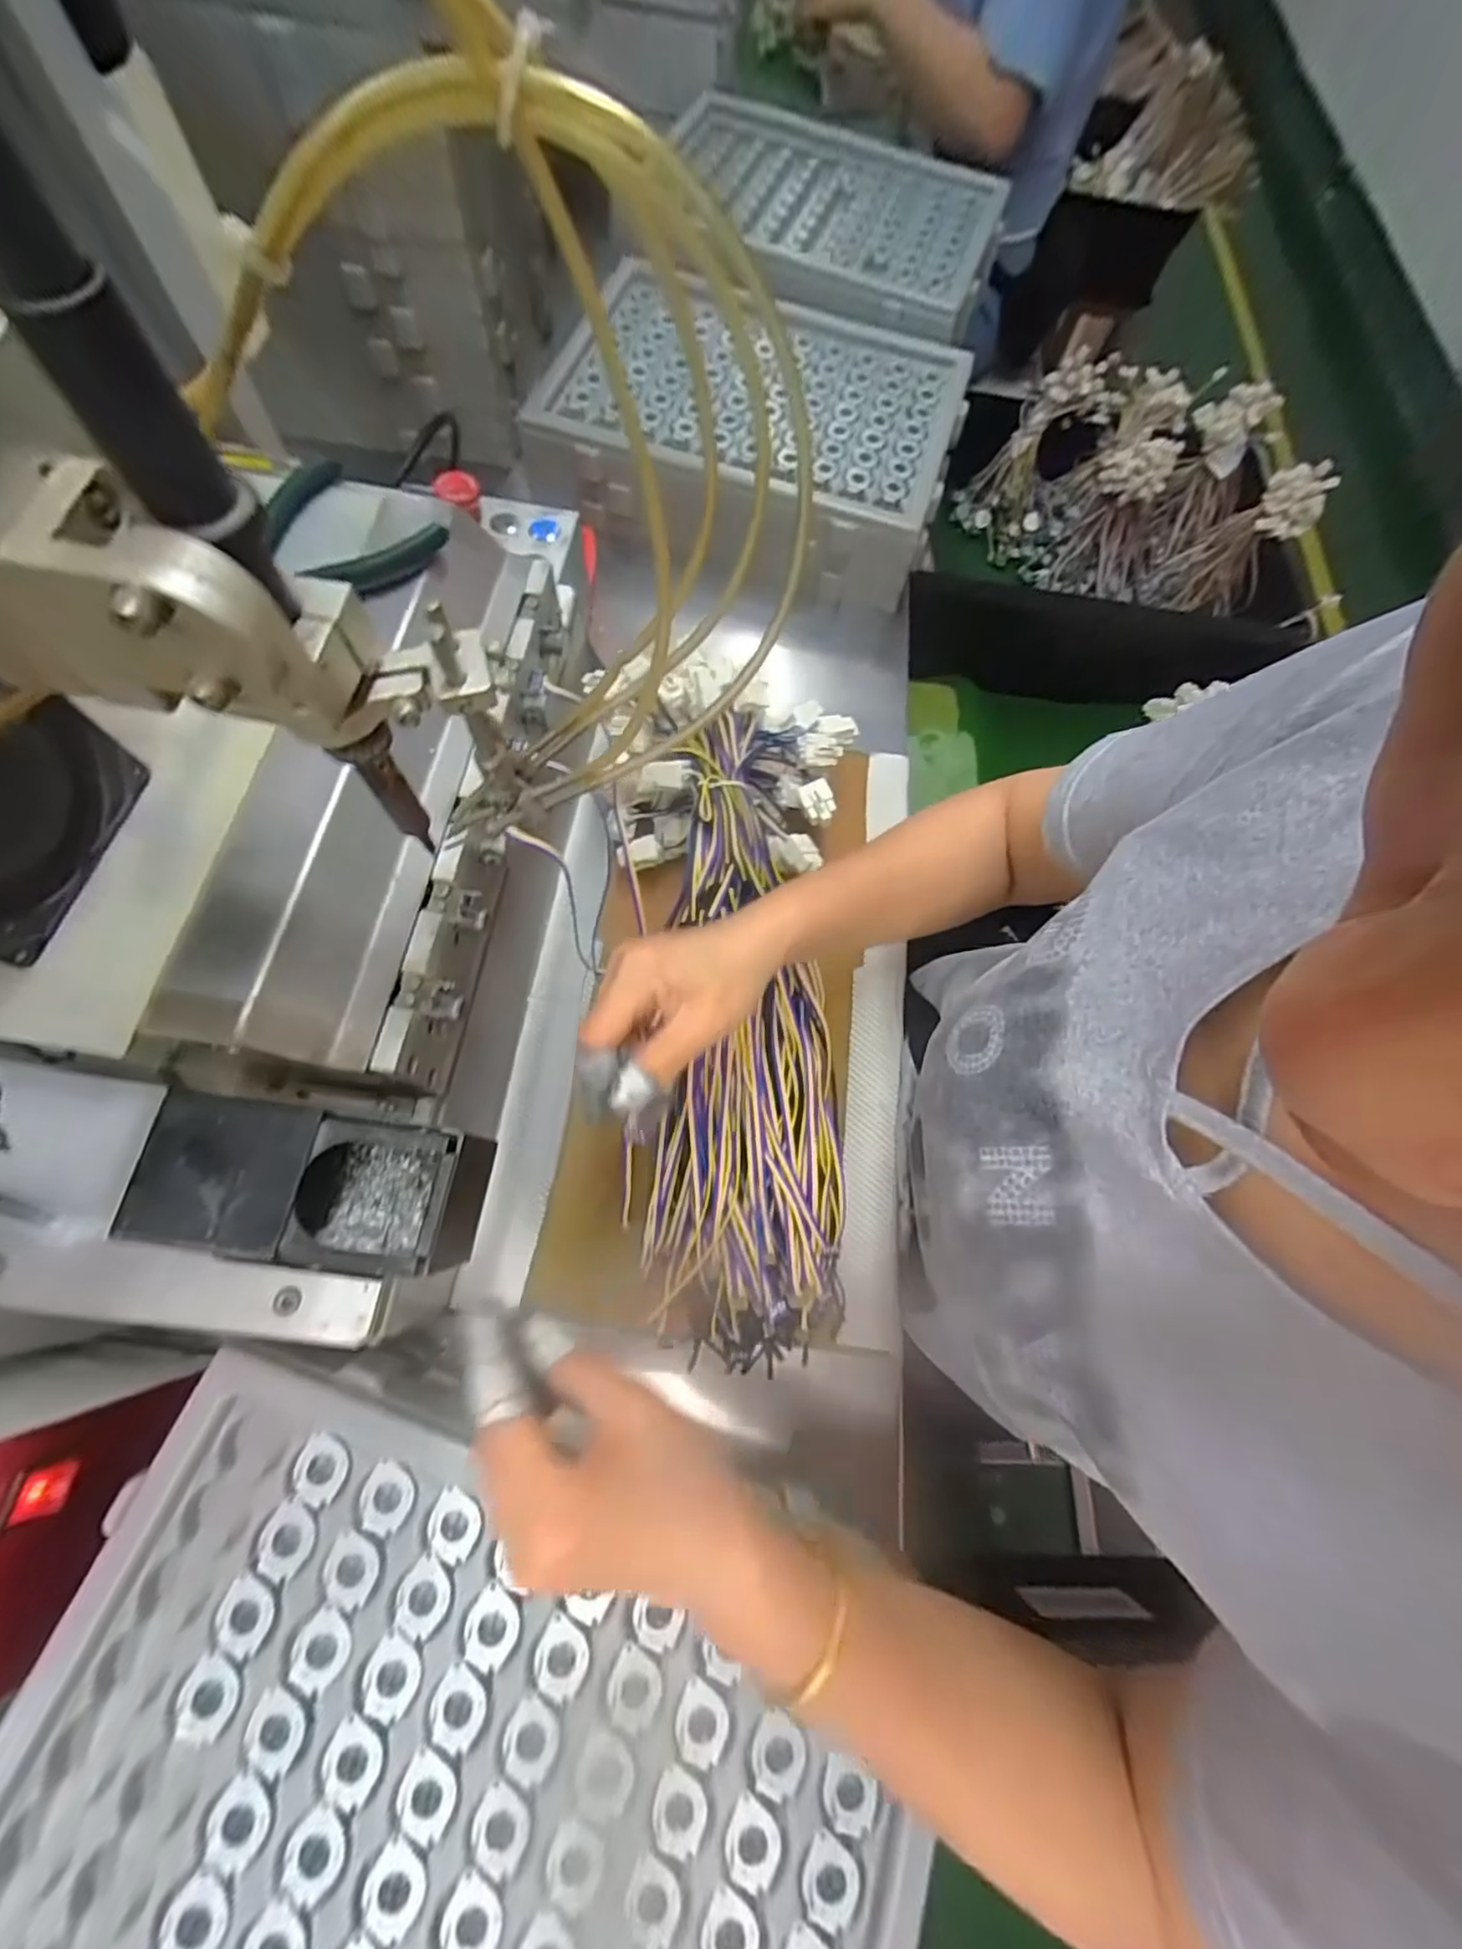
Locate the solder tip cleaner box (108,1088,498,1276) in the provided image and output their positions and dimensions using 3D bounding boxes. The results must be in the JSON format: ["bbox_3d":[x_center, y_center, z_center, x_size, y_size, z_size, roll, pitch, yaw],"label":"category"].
[{"bbox_3d":[-0.161,0.085,0.267,0.118,0.061,0.062,10,70,-2],"label":"solder tip cleaner box"}]

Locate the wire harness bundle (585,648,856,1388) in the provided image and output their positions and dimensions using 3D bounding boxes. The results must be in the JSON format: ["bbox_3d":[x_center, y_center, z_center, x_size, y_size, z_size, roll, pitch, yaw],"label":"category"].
[{"bbox_3d":[0.012,0.012,0.430,0.160,0.071,0.431,-4,77,-2],"label":"wire harness bundle"}]

